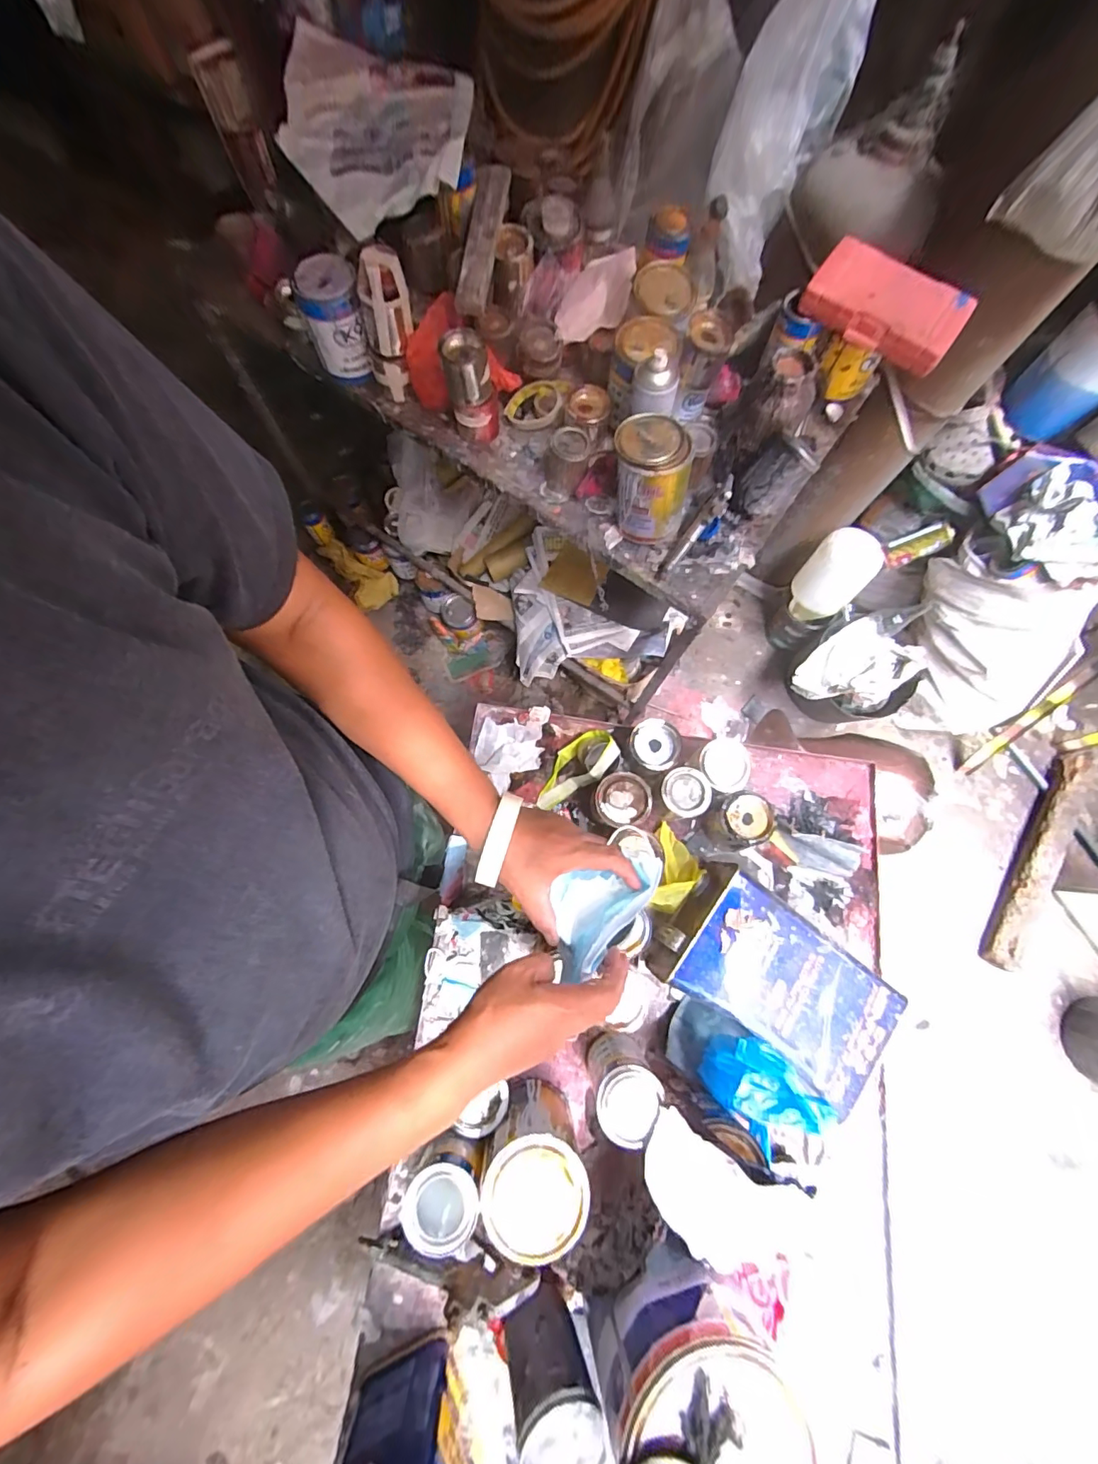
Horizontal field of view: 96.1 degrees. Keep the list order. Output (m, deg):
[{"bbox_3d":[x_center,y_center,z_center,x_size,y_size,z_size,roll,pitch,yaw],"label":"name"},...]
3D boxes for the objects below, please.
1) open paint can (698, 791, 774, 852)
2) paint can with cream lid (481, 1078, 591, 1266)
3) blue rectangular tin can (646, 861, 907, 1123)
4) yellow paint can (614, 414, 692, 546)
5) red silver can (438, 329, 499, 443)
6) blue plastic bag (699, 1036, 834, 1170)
[{"bbox_3d":[0.259,0.127,0.686,0.079,0.077,0.078,1,73,0],"label":"open paint can"},{"bbox_3d":[-0.016,0.478,0.551,0.104,0.134,0.104,0,73,-1],"label":"paint can with cream lid"},{"bbox_3d":[0.270,0.301,0.603,0.262,0.097,0.162,39,77,10],"label":"blue rectangular tin can"},{"bbox_3d":[0.146,-0.376,0.746,0.098,0.151,0.107,0,73,-1],"label":"yellow paint can"},{"bbox_3d":[-0.124,-0.549,0.796,0.073,0.143,0.072,0,73,-1],"label":"red silver can"},{"bbox_3d":[0.233,0.395,0.545,0.084,0.079,0.109,-39,78,-11],"label":"blue plastic bag"}]

